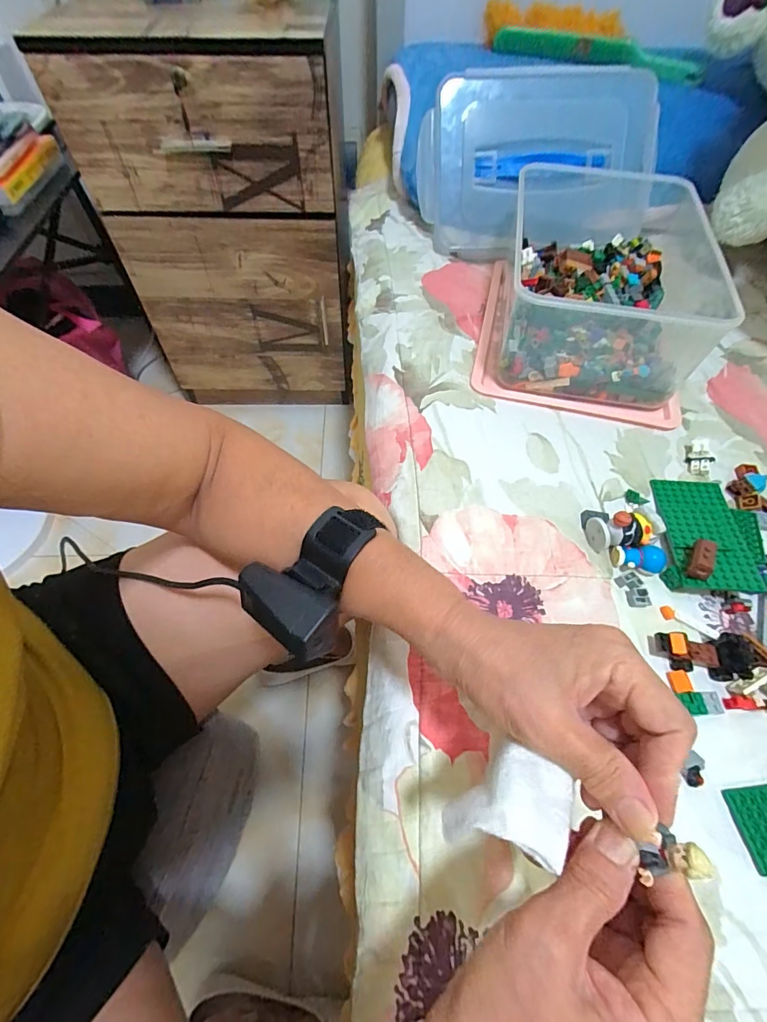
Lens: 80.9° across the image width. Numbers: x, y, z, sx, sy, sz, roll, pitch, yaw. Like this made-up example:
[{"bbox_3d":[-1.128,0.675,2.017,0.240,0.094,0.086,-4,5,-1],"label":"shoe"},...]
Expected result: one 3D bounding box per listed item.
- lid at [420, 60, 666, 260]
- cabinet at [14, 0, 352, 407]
[{"bbox_3d":[0.225,-0.498,0.653,0.334,0.222,0.049,-4,27,-5],"label":"lid"},{"bbox_3d":[-0.293,-0.611,0.961,0.421,0.647,0.411,-2,58,-2],"label":"cabinet"}]

